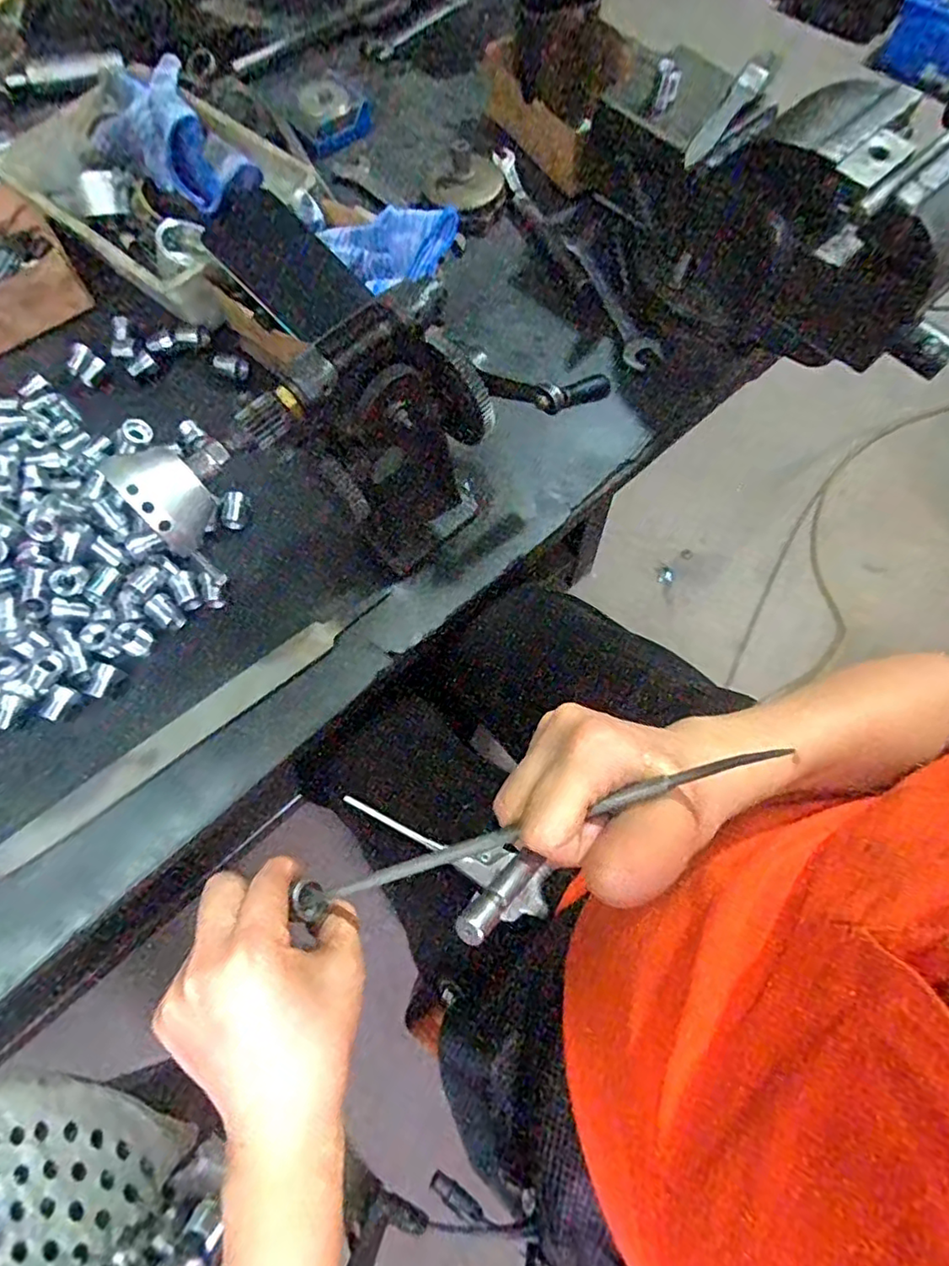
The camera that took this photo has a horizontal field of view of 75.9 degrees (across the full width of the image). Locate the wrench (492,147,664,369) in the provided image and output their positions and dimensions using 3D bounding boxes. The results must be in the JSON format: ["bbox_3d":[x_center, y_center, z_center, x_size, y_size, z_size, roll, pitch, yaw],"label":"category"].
[{"bbox_3d":[0.088,-0.346,0.553,0.034,0.014,0.269,-26,73,-9],"label":"wrench"}]

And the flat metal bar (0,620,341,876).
[{"bbox_3d":[-0.201,0.070,0.408,0.253,0.011,0.023,-36,75,-12],"label":"flat metal bar"}]

